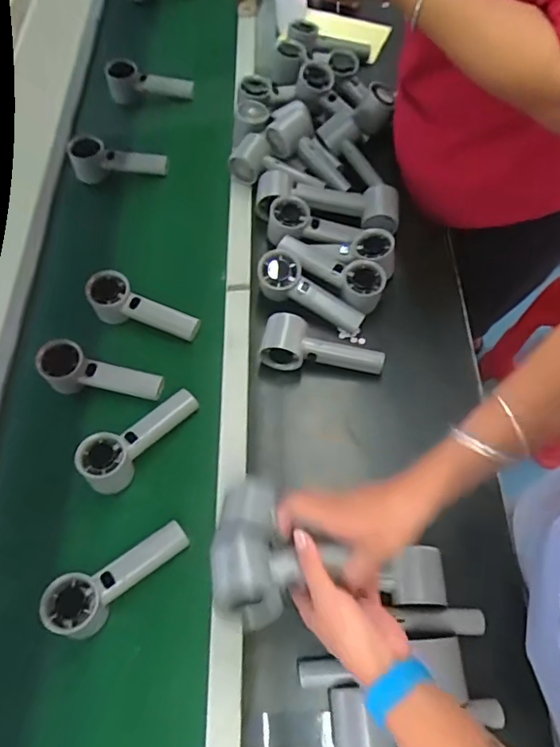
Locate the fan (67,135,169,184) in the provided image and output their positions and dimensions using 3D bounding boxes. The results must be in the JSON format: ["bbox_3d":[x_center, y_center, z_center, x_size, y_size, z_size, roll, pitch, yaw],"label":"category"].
[{"bbox_3d":[-0.266,-0.357,0.856,0.149,0.062,0.049,-10,64,-6],"label":"fan"}]

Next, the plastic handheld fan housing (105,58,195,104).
[{"bbox_3d":[-0.229,-0.512,0.930,0.159,0.071,0.044,7,64,3],"label":"plastic handheld fan housing"}]

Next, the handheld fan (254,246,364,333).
[{"bbox_3d":[0.044,-0.112,0.712,0.157,0.046,0.055,30,66,-5],"label":"handheld fan"}]

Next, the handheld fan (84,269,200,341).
[{"bbox_3d":[-0.188,-0.088,0.705,0.148,0.054,0.055,22,67,17],"label":"handheld fan"}]

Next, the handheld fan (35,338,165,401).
[{"bbox_3d":[-0.234,0.000,0.674,0.154,0.051,0.053,12,64,5],"label":"handheld fan"}]

